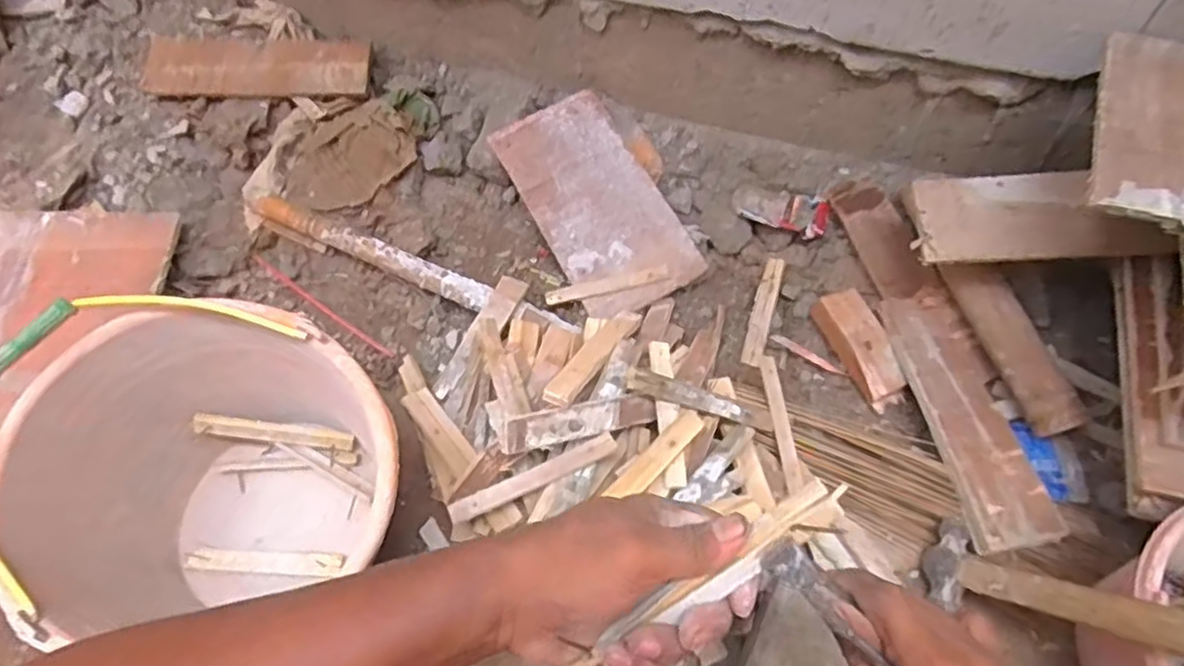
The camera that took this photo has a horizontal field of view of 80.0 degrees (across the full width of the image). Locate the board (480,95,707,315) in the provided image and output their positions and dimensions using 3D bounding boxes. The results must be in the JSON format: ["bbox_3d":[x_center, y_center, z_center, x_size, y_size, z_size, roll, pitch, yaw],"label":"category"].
[{"bbox_3d":[0.005,-0.171,0.928,0.156,0.010,0.307,-29,75,-6],"label":"board"}]

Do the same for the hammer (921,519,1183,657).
[{"bbox_3d":[0.406,0.226,0.600,0.075,0.296,0.036,-40,101,-18],"label":"hammer"}]

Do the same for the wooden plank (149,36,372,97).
[{"bbox_3d":[-0.479,-0.384,1.015,0.321,0.022,0.103,4,69,0],"label":"wooden plank"}]

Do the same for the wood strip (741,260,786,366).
[{"bbox_3d":[0.217,-0.029,0.890,0.026,0.008,0.161,16,63,10],"label":"wood strip"}]

